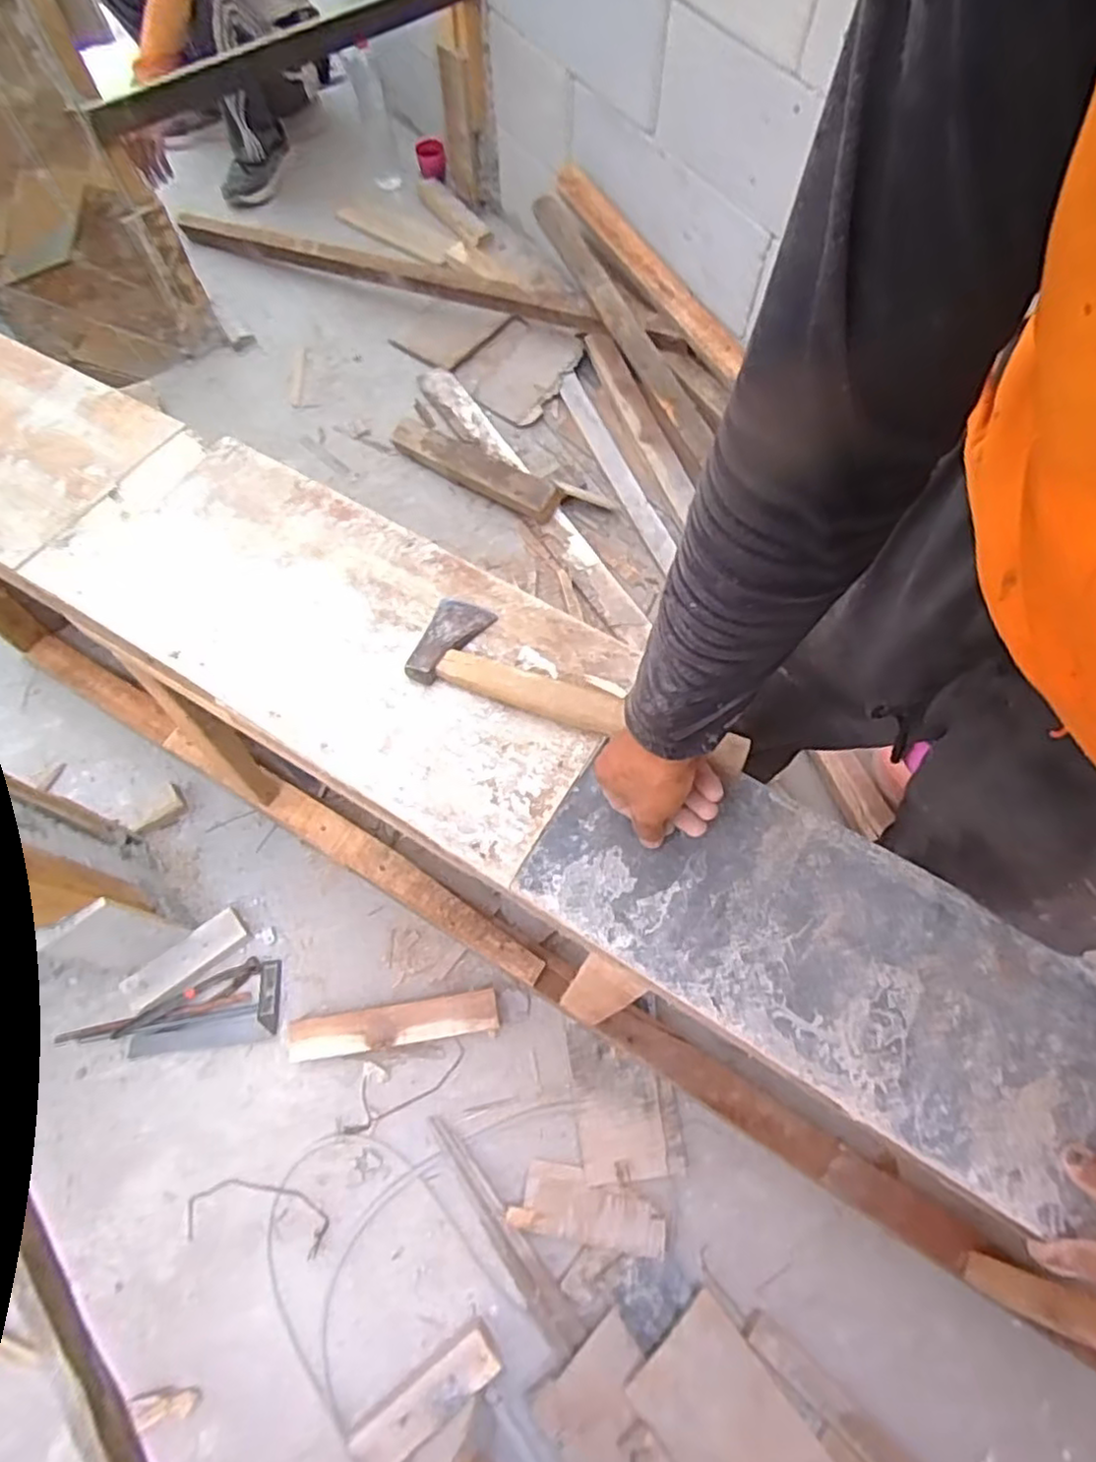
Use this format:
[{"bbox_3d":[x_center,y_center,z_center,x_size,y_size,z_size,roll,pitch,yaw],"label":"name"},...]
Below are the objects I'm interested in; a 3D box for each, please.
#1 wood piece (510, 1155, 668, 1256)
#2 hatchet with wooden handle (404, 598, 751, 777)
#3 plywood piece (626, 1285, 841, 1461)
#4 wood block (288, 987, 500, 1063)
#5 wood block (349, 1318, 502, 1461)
[{"bbox_3d":[0.057,0.661,0.965,0.208,0.019,0.082,11,66,5],"label":"wood piece"},{"bbox_3d":[0.023,-0.034,0.625,0.315,0.030,0.095,23,67,15],"label":"hatchet with wooden handle"},{"bbox_3d":[0.238,0.865,0.844,0.160,0.010,0.267,-29,67,-34],"label":"plywood piece"},{"bbox_3d":[-0.230,0.444,1.052,0.315,0.036,0.064,-8,66,-4],"label":"wood block"},{"bbox_3d":[-0.151,0.835,0.869,0.188,0.018,0.060,-33,38,-17],"label":"wood block"}]

